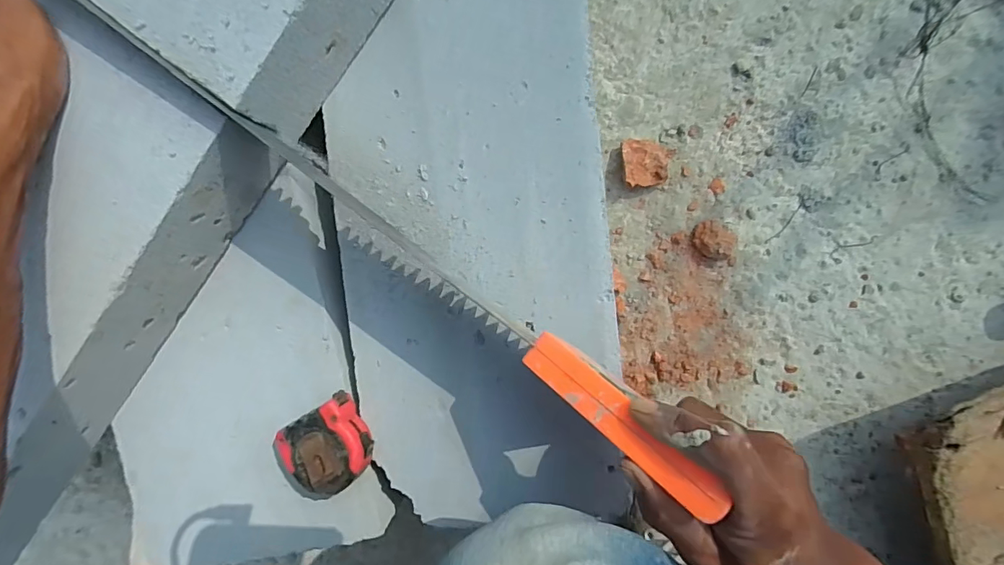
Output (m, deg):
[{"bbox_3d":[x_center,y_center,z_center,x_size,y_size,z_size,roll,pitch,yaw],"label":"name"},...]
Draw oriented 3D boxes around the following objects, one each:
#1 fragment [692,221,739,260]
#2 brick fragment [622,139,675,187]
[{"bbox_3d":[0.211,-0.042,0.478,0.042,0.014,0.036,22,96,3],"label":"fragment"},{"bbox_3d":[0.144,-0.118,0.474,0.050,0.022,0.047,2,94,5],"label":"brick fragment"}]

